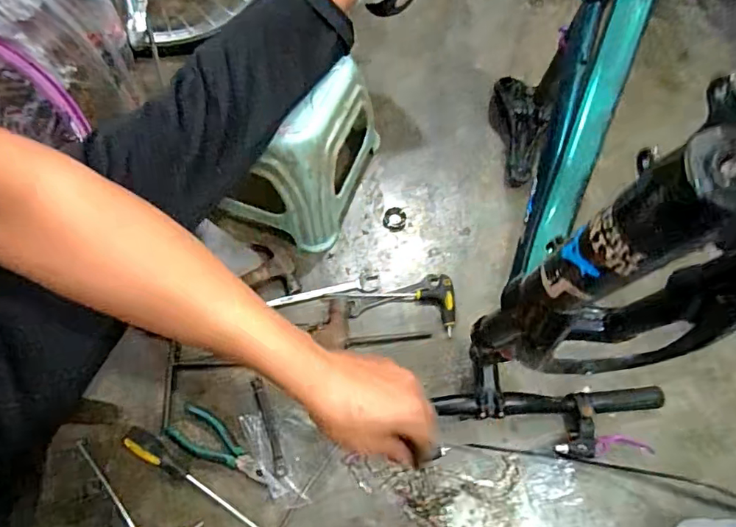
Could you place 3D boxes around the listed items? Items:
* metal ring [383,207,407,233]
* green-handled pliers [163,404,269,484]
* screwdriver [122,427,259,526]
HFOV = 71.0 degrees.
[{"bbox_3d":[0.048,-0.077,0.904,0.039,0.004,0.047,12,65,4],"label":"metal ring"},{"bbox_3d":[-0.207,0.259,0.721,0.157,0.007,0.057,30,68,11],"label":"green-handled pliers"},{"bbox_3d":[-0.237,0.286,0.692,0.215,0.035,0.028,28,68,11],"label":"screwdriver"}]

